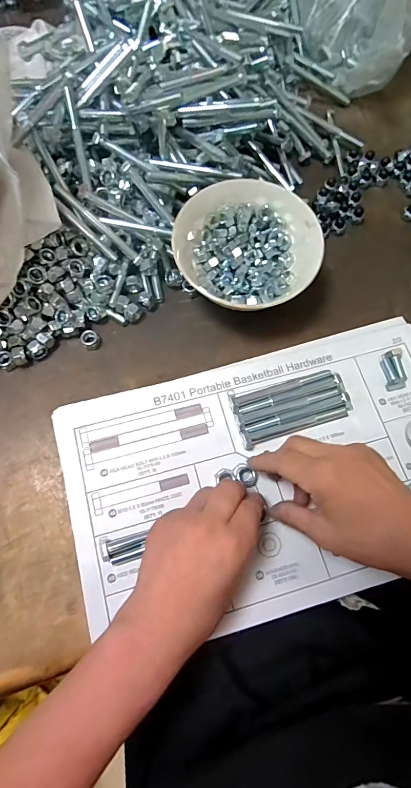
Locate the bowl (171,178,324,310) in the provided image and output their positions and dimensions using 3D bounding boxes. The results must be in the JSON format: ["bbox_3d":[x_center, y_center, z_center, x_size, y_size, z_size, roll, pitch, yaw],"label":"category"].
[{"bbox_3d":[0.040,-0.143,0.410,0.142,0.068,0.135,1,71,-1],"label":"bowl"}]

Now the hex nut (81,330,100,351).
[{"bbox_3d":[-0.119,-0.057,0.405,0.017,0.012,0.021,-27,74,-10],"label":"hex nut"}]

